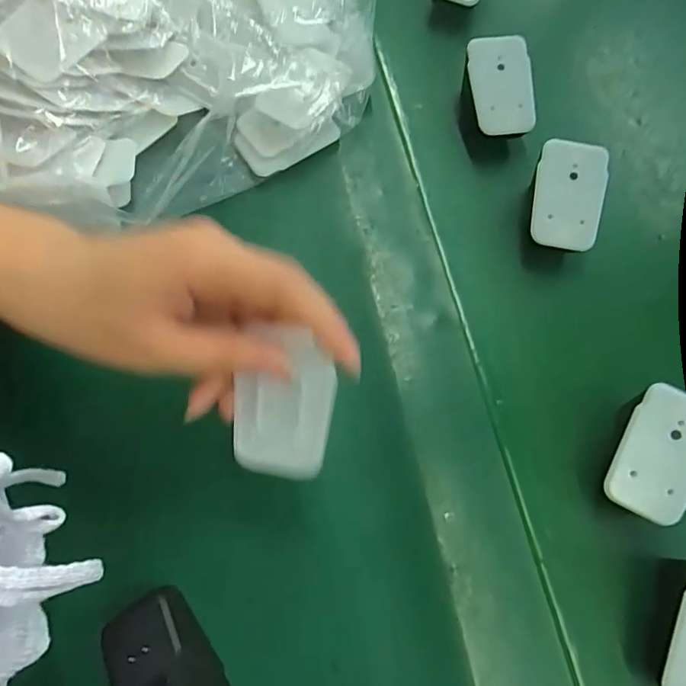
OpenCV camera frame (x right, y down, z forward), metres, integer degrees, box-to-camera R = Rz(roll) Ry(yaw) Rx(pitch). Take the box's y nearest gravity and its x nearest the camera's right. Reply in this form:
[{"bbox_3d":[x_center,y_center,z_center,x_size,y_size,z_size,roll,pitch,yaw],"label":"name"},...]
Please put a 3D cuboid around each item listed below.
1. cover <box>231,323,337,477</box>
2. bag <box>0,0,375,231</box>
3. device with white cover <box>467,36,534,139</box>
[{"bbox_3d":[-0.026,0.028,0.224,0.043,0.079,0.006,7,29,-8],"label":"cover"},{"bbox_3d":[-0.136,-0.202,0.336,0.308,0.098,0.233,-14,73,-6],"label":"bag"},{"bbox_3d":[0.107,-0.173,0.338,0.041,0.009,0.063,-9,98,-2],"label":"device with white cover"}]

